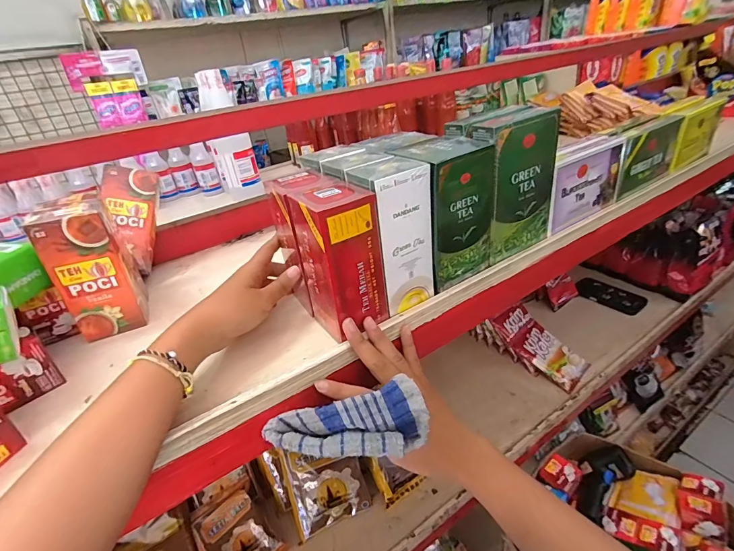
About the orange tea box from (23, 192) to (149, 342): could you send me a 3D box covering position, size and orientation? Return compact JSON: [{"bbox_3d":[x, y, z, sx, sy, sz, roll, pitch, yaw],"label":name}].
[{"bbox_3d":[-0.305,-0.011,0.424,0.070,0.138,0.083,-26,35,-27],"label":"orange tea box"}]

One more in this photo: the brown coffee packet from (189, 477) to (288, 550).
[{"bbox_3d":[-0.202,0.399,0.582,0.100,0.021,0.134,-34,54,-21],"label":"brown coffee packet"}]

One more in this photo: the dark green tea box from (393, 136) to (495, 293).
[{"bbox_3d":[0.087,-0.065,0.403,0.085,0.138,0.055,-27,35,-29],"label":"dark green tea box"}]

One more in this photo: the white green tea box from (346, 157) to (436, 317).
[{"bbox_3d":[0.024,-0.040,0.378,0.064,0.138,0.056,-25,34,-27],"label":"white green tea box"}]

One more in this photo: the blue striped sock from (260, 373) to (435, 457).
[{"bbox_3d":[-0.014,0.123,0.300,0.120,0.052,0.020,-16,-8,-4],"label":"blue striped sock"}]

